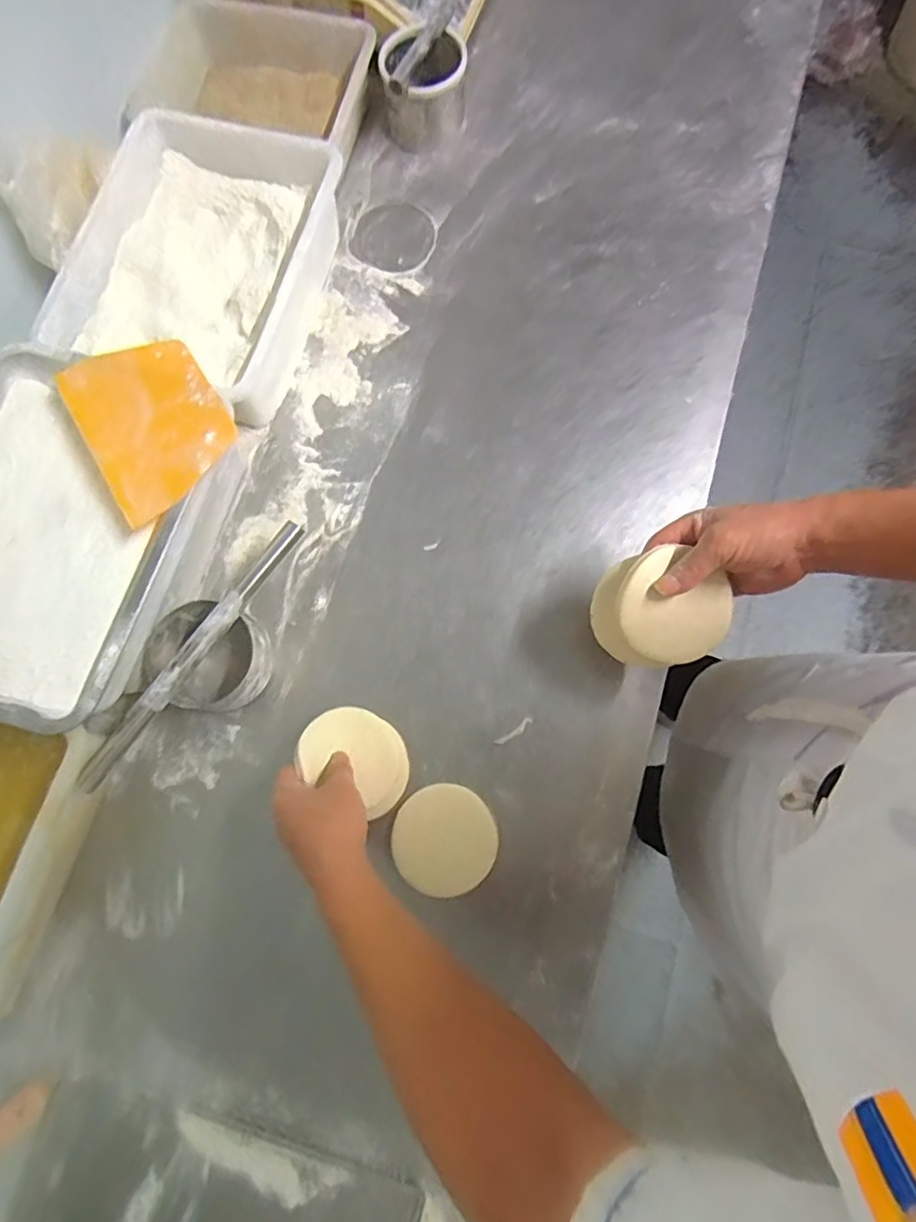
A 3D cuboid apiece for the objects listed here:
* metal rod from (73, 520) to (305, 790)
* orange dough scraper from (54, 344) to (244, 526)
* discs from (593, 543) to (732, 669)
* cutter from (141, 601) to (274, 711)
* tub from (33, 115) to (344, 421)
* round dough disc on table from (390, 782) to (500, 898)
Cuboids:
[{"bbox_3d":[-0.251,0.038,0.553,0.020,0.016,0.304,36,81,10],"label":"metal rod"},{"bbox_3d":[-0.300,-0.190,0.563,0.131,0.011,0.192,-35,74,-4],"label":"orange dough scraper"},{"bbox_3d":[0.182,-0.002,0.513,0.114,0.059,0.093,2,79,1],"label":"discs"},{"bbox_3d":[-0.255,0.050,0.594,0.115,0.069,0.108,-1,76,3],"label":"cutter"},{"bbox_3d":[-0.302,-0.400,0.683,0.265,0.096,0.316,14,78,6],"label":"tub"},{"bbox_3d":[-0.012,0.222,0.567,0.099,0.008,0.099,4,73,-12],"label":"round dough disc on table"}]

